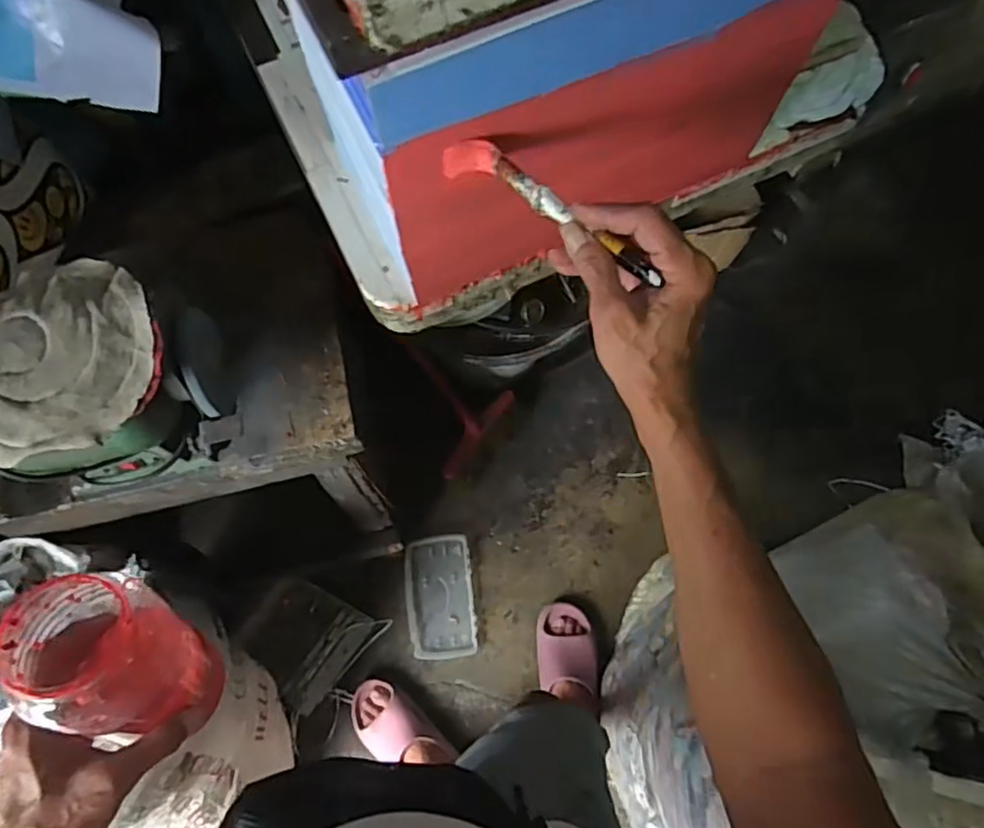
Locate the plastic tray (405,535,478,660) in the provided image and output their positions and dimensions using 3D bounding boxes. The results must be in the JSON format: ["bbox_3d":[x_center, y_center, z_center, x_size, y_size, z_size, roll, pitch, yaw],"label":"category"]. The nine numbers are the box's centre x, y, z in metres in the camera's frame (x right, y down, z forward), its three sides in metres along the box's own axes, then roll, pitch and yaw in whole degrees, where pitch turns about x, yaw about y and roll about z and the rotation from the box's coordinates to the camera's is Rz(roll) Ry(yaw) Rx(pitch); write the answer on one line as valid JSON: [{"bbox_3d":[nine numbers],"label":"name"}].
[{"bbox_3d":[-0.109,0.386,1.350,0.137,0.017,0.245,-5,75,-3],"label":"plastic tray"}]

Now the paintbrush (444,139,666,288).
[{"bbox_3d":[0.037,-0.127,0.397,0.159,0.023,0.027,39,77,17],"label":"paintbrush"}]

